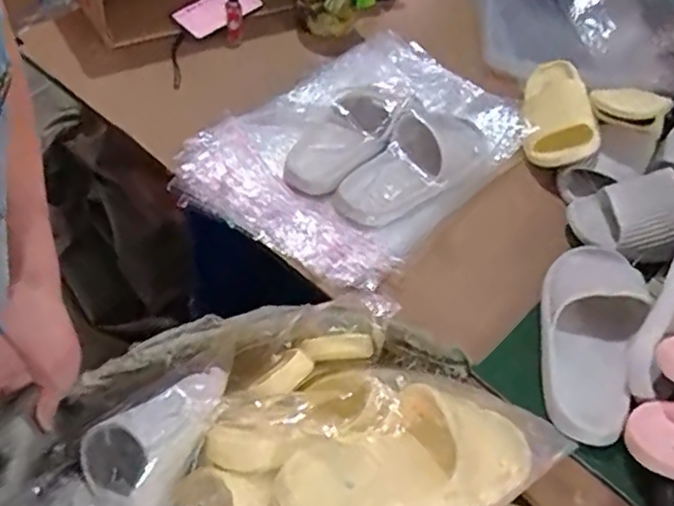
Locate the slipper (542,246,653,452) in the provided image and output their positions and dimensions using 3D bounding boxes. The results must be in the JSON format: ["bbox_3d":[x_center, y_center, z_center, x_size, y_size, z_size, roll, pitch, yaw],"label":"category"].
[{"bbox_3d":[0.288,0.082,0.741,0.105,0.070,0.277,18,49,10],"label":"slipper"}]

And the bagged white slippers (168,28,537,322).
[{"bbox_3d":[0.046,-0.156,0.945,0.348,0.086,0.480,35,54,23],"label":"bagged white slippers"}]

